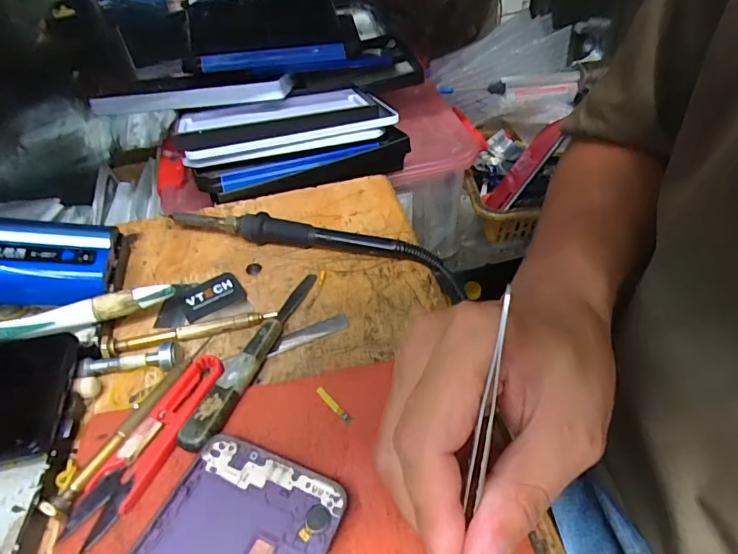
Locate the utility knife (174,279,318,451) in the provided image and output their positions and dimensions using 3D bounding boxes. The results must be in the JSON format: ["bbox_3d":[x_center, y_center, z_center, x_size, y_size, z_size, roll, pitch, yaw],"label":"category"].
[{"bbox_3d":[-0.064,0.040,0.270,0.015,0.009,0.130,14,48,16],"label":"utility knife"}]

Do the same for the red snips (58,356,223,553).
[{"bbox_3d":[-0.107,0.081,0.233,0.023,0.015,0.097,18,50,20],"label":"red snips"}]

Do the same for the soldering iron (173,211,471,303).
[{"bbox_3d":[-0.038,-0.024,0.330,0.210,0.017,0.024,13,48,16],"label":"soldering iron"}]

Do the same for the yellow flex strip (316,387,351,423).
[{"bbox_3d":[-0.019,0.066,0.246,0.004,0.004,0.026,-34,53,-26],"label":"yellow flex strip"}]

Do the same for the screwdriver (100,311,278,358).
[{"bbox_3d":[-0.107,0.032,0.285,0.098,0.009,0.010,-15,47,-10],"label":"screwdriver"}]

